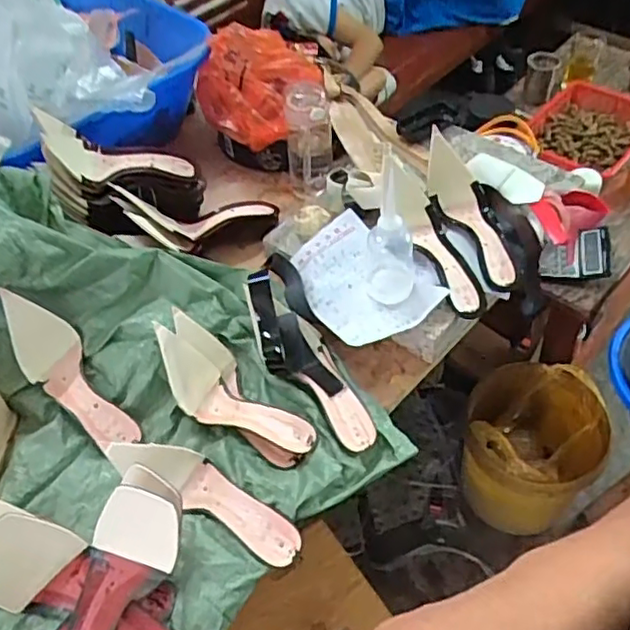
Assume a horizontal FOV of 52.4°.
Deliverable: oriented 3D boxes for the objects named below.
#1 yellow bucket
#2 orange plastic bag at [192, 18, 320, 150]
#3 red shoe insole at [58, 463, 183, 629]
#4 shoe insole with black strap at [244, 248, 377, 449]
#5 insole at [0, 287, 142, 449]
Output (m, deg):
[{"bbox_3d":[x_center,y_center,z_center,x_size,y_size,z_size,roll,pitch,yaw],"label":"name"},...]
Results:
[{"bbox_3d":[0.438,0.282,1.337,0.254,0.288,0.267,-2,50,3],"label":"yellow bucket"},{"bbox_3d":[-0.091,-0.370,1.038,0.189,0.121,0.213,-13,50,-7],"label":"orange plastic bag"},{"bbox_3d":[-0.198,0.266,0.607,0.097,0.067,0.231,21,83,21],"label":"red shoe insole"},{"bbox_3d":[-0.018,0.041,0.800,0.106,0.086,0.290,-24,69,-15],"label":"shoe insole with black strap"},{"bbox_3d":[-0.298,0.072,0.779,0.073,0.063,0.234,-39,87,-25],"label":"insole"}]

